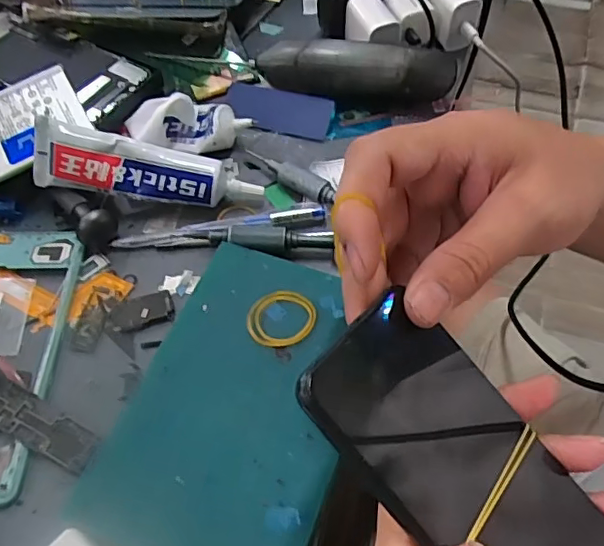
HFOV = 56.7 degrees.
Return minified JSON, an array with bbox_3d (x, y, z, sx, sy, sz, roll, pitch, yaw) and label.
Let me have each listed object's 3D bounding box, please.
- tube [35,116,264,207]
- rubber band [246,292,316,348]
[{"bbox_3d":[-0.097,-0.065,0.354,0.135,0.032,0.026,10,55,-7],"label":"tube"},{"bbox_3d":[-0.011,0.023,0.300,0.036,0.004,0.034,-1,55,2],"label":"rubber band"}]

